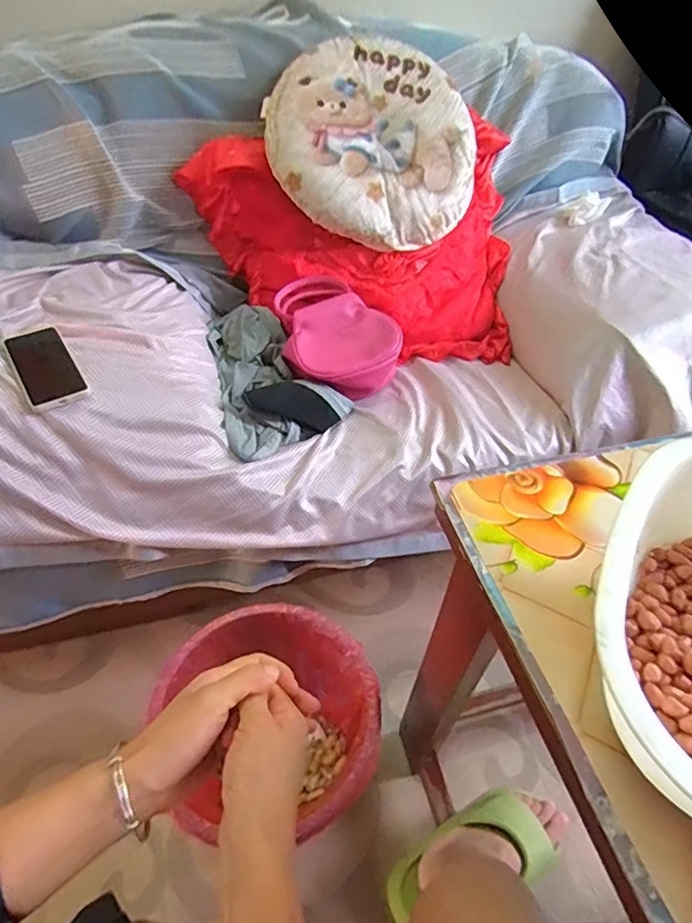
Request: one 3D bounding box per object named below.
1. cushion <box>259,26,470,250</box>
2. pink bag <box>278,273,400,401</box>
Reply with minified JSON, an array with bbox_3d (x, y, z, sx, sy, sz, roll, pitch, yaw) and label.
[{"bbox_3d":[0.048,-0.570,0.925,0.357,0.047,0.359,-5,92,-9],"label":"cushion"},{"bbox_3d":[-0.017,-0.218,0.924,0.196,0.085,0.253,-22,71,-6],"label":"pink bag"}]

